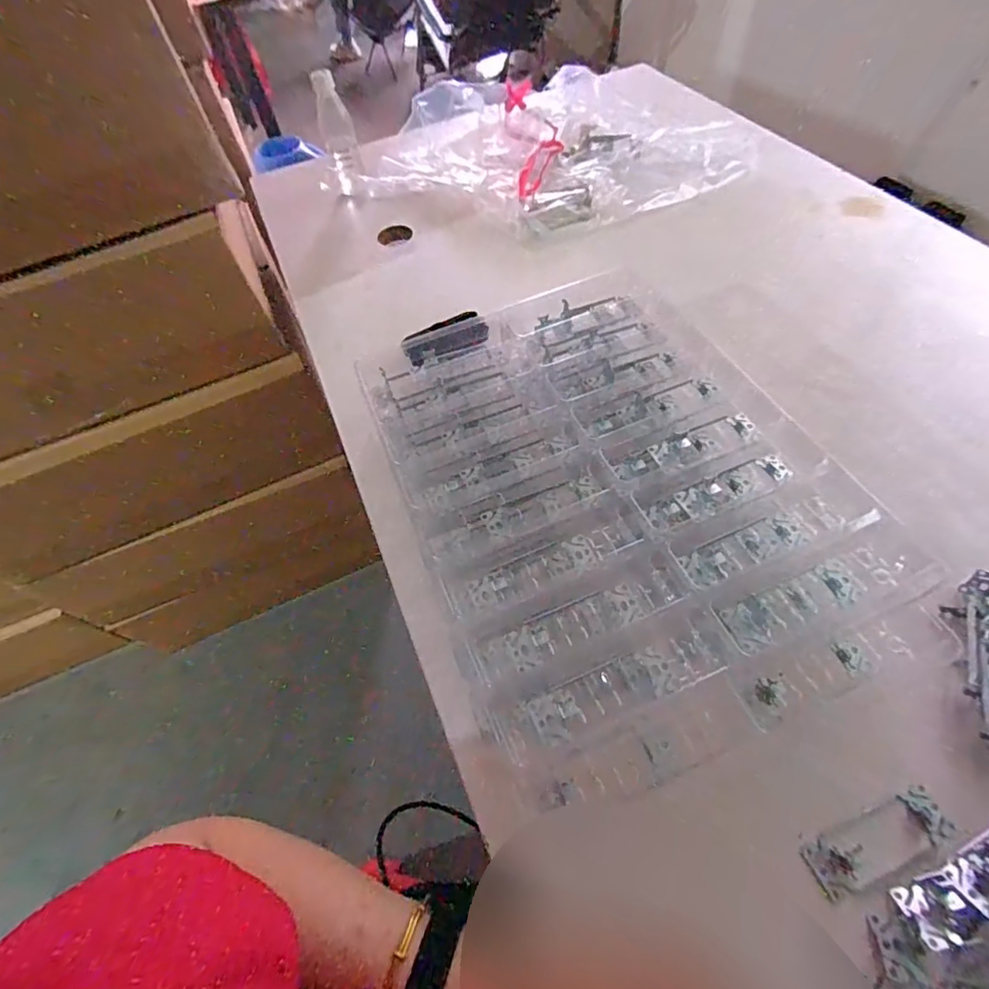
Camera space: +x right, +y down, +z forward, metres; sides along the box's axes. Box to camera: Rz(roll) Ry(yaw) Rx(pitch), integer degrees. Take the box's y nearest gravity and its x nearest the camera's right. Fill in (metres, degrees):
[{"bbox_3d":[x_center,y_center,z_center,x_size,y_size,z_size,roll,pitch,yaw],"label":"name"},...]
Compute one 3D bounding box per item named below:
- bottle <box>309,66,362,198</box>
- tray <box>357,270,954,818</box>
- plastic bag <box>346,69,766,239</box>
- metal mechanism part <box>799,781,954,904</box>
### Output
[{"bbox_3d":[-0.263,-0.603,0.855,0.056,0.185,0.054,-18,58,-5],"label":"bottle"},{"bbox_3d":[0.100,-0.016,0.470,0.364,0.066,0.471,-22,58,-8],"label":"tray"},{"bbox_3d":[0.106,-0.622,0.878,0.618,0.076,0.447,26,64,20],"label":"plastic bag"},{"bbox_3d":[0.270,0.244,0.349,0.105,0.012,0.034,-21,58,-8],"label":"metal mechanism part"}]

